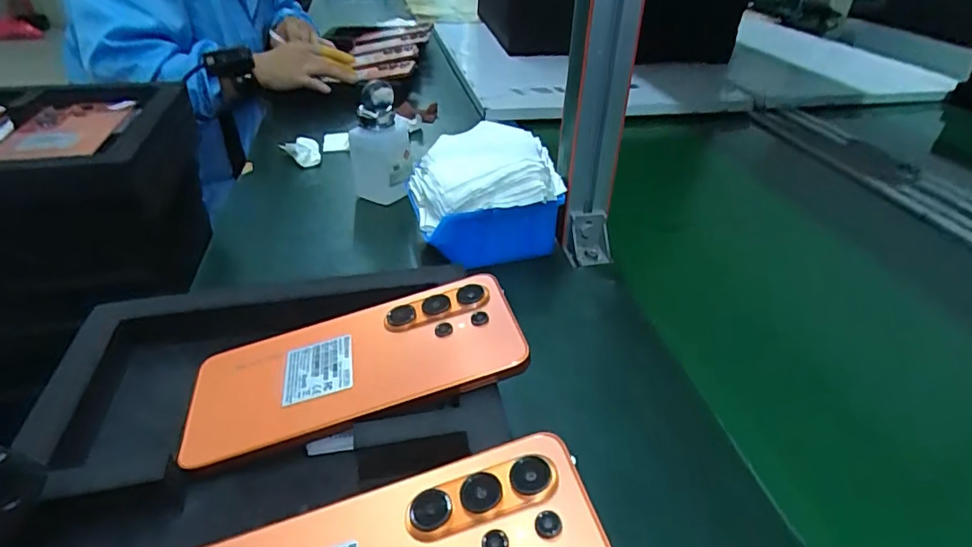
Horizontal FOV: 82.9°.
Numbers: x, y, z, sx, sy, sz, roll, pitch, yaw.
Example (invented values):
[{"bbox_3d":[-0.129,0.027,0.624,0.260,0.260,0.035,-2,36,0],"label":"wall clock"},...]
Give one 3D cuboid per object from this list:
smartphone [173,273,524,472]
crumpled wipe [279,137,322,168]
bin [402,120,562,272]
[{"bbox_3d":[-0.067,0.046,0.283,0.167,0.009,0.076,-16,36,-4],"label":"smartphone"},{"bbox_3d":[-0.248,-0.161,0.738,0.048,0.029,0.039,-10,36,-19],"label":"crumpled wipe"},{"bbox_3d":[-0.001,-0.073,0.523,0.134,0.103,0.100,-2,34,-7],"label":"bin"}]

